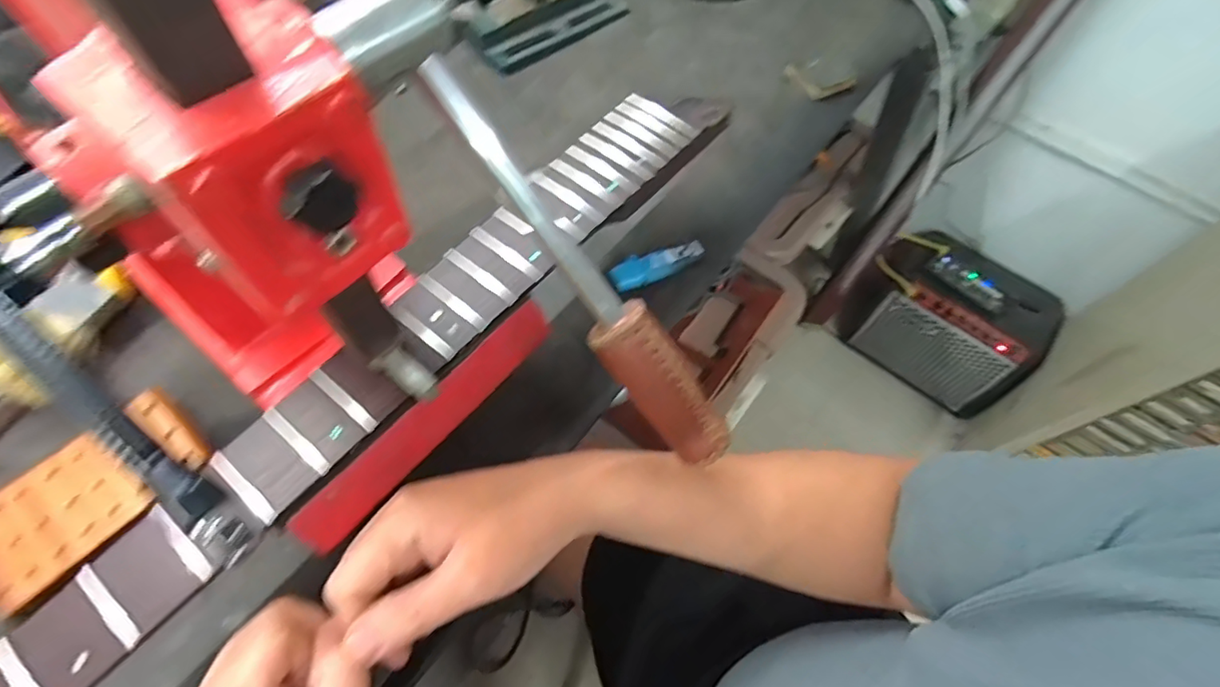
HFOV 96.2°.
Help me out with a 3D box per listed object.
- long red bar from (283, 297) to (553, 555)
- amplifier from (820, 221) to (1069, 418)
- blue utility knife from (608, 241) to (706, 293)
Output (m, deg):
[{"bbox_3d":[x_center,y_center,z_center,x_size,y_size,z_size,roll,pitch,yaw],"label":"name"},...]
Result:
[{"bbox_3d":[-0.105,0.042,0.333,0.022,0.029,0.187,35,65,15],"label":"long red bar"},{"bbox_3d":[0.720,-0.063,1.187,0.361,0.259,0.203,36,65,15],"label":"amplifier"},{"bbox_3d":[0.038,-0.067,0.457,0.082,0.009,0.028,-24,65,-16],"label":"blue utility knife"}]

